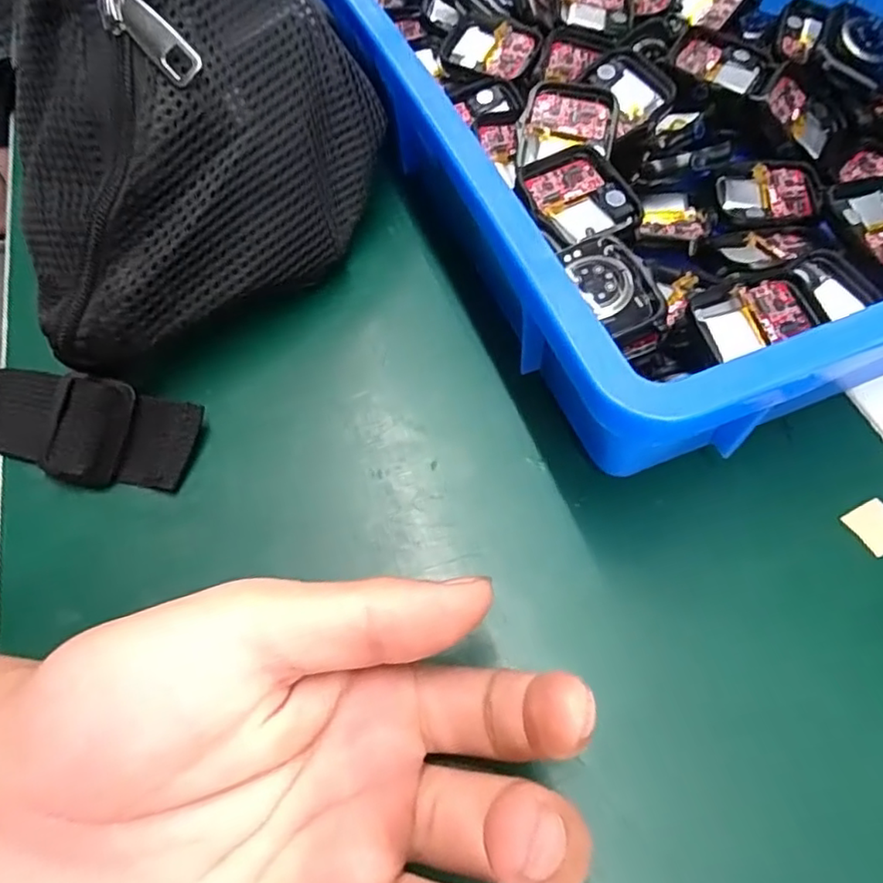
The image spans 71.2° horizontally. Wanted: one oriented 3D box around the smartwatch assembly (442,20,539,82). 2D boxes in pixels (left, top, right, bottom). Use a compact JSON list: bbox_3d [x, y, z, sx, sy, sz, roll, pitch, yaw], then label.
[{"bbox_3d":[0.023,-0.187,0.294,0.041,0.005,0.035,24,77,9],"label":"smartwatch assembly"}]

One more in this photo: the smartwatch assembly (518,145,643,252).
[{"bbox_3d":[0.052,-0.093,0.239,0.036,0.010,0.040,-30,80,-7],"label":"smartwatch assembly"}]

